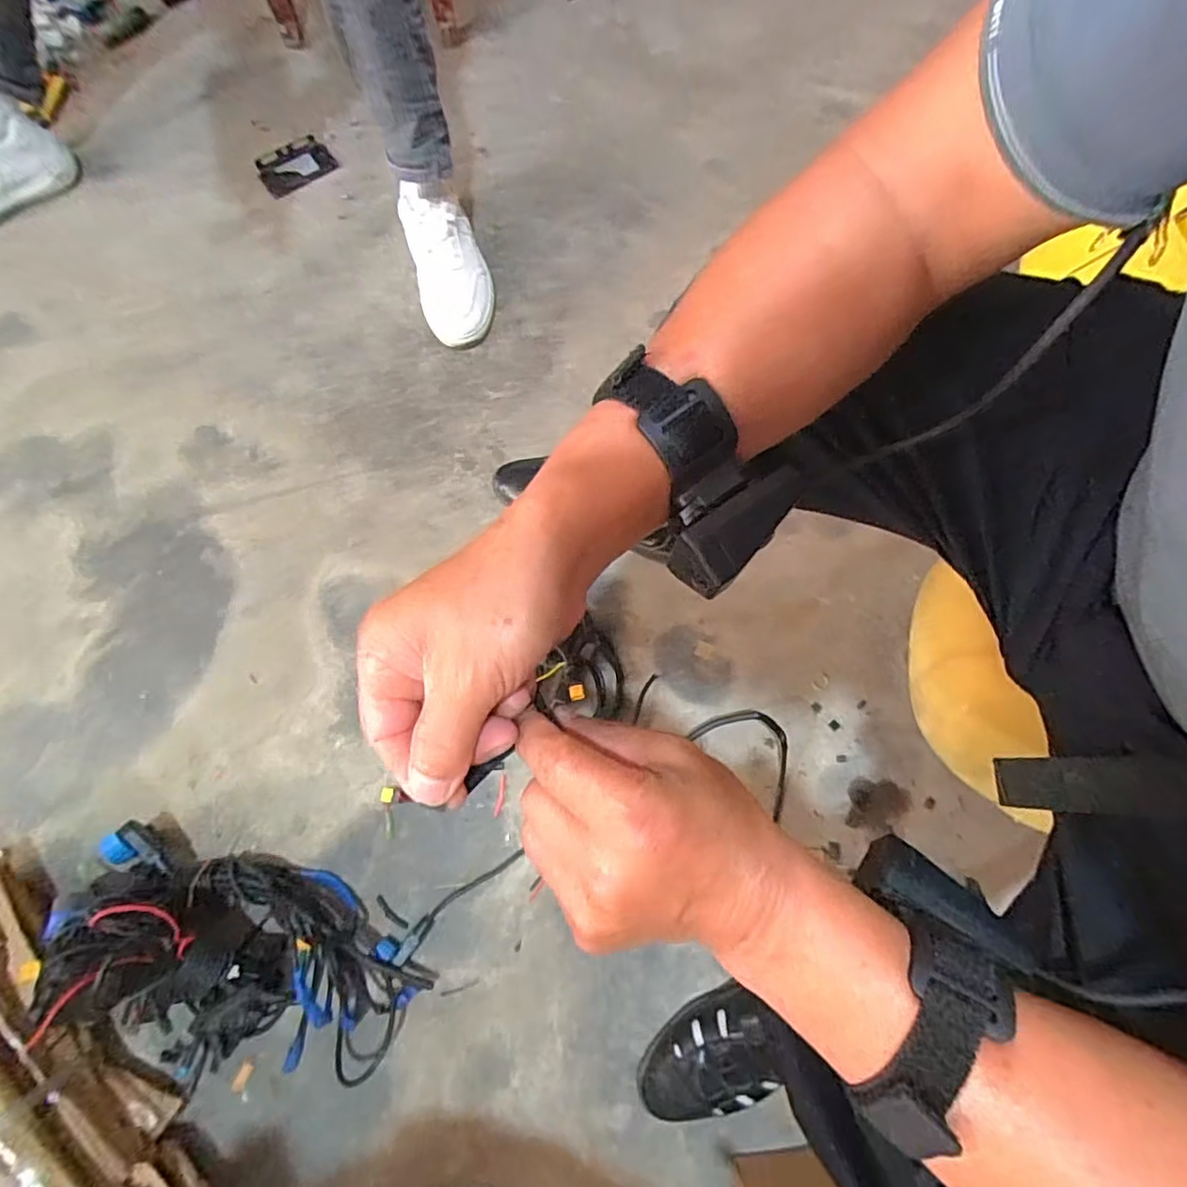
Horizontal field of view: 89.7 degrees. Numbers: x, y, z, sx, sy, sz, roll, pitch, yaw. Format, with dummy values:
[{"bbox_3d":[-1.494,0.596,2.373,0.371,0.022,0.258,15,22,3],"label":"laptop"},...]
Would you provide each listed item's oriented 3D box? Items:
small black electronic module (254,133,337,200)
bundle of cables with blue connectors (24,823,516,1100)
[{"bbox_3d":[-0.475,-0.682,0.946,0.116,0.019,0.078,-34,78,-9],"label":"small black electronic module"},{"bbox_3d":[-0.364,0.376,0.586,0.367,0.180,0.233,5,76,1],"label":"bundle of cables with blue connectors"}]

